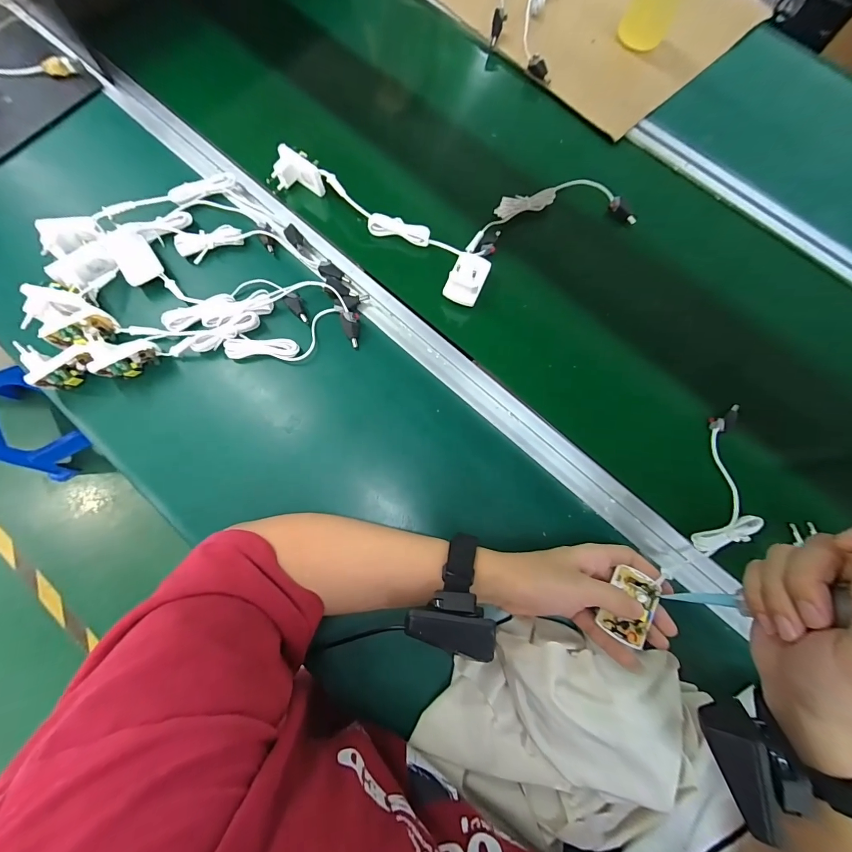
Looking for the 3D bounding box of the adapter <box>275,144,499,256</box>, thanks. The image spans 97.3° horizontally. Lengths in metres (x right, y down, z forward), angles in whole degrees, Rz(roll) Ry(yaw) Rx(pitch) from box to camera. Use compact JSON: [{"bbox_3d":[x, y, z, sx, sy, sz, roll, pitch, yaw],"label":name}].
[{"bbox_3d":[-0.050,-0.260,0.450,0.278,0.032,0.049,19,76,3],"label":"adapter"}]

